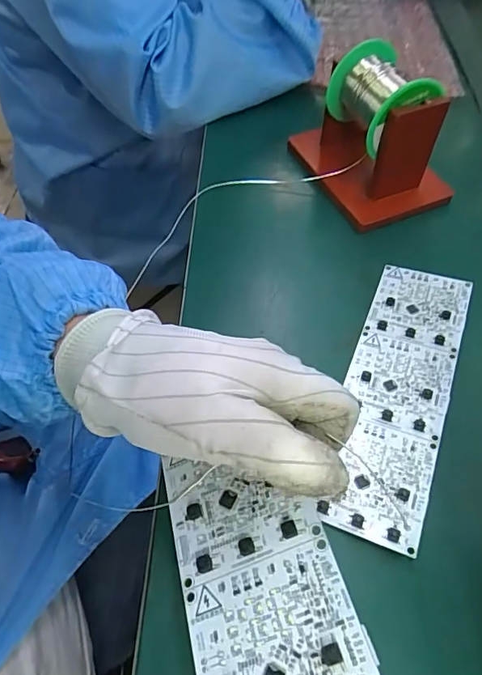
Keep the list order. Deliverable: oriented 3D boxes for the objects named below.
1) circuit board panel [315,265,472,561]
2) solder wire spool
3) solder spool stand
[{"bbox_3d":[0.106,0.031,0.311,0.064,0.011,0.207,21,58,11],"label":"circuit board panel"},{"bbox_3d":[0.115,-0.200,0.387,0.056,0.064,0.083,-14,58,-12],"label":"solder wire spool"},{"bbox_3d":[0.114,-0.179,0.399,0.097,0.081,0.143,-27,62,-19],"label":"solder spool stand"}]

